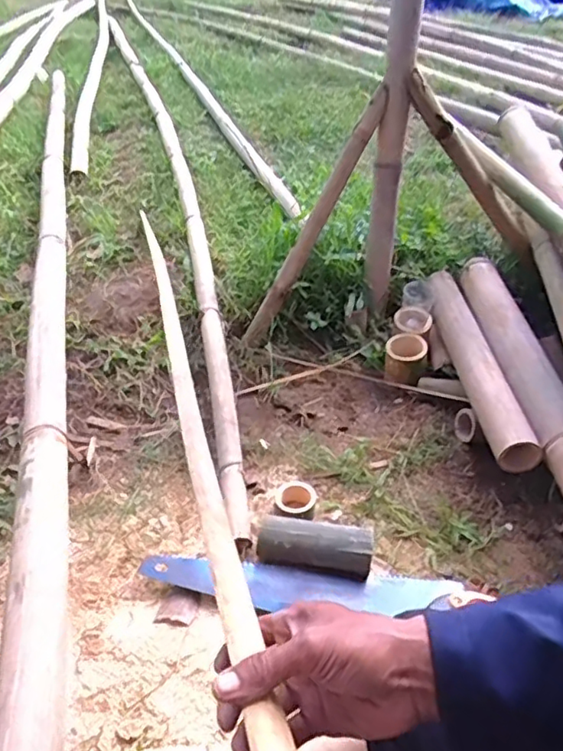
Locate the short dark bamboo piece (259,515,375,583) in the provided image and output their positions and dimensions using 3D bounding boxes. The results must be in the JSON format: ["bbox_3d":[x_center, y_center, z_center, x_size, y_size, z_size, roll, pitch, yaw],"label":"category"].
[{"bbox_3d":[0.050,0.249,0.867,0.167,0.062,0.059,11,37,8],"label":"short dark bamboo piece"}]

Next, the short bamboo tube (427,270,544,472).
[{"bbox_3d":[0.366,-0.036,1.135,0.081,0.075,0.530,-2,37,-2],"label":"short bamboo tube"}]

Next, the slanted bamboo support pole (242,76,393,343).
[{"bbox_3d":[0.069,-0.300,1.189,0.047,0.557,0.041,10,26,-45],"label":"slanted bamboo support pole"}]

